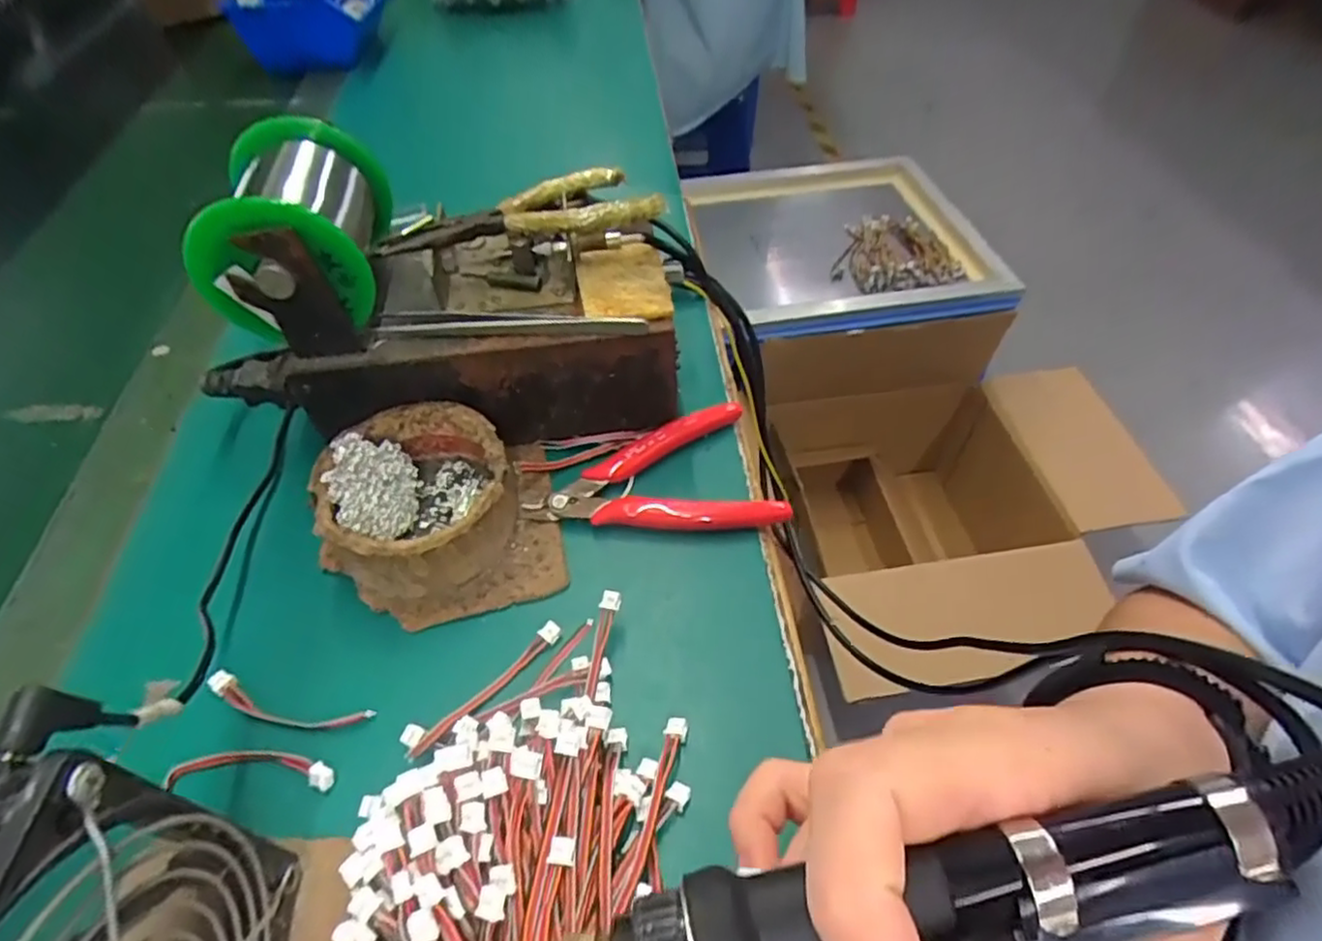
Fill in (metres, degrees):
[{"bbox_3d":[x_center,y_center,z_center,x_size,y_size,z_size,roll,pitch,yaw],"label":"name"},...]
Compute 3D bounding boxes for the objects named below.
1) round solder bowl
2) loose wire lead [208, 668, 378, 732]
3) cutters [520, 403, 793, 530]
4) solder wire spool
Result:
[{"bbox_3d":[-0.111,0.011,0.319,0.080,0.040,0.081,0,50,0],"label":"round solder bowl"},{"bbox_3d":[-0.152,0.095,0.281,0.072,0.005,0.014,11,52,10],"label":"loose wire lead"},{"bbox_3d":[-0.001,-0.004,0.350,0.121,0.014,0.072,1,50,1],"label":"cutters"},{"bbox_3d":[-0.160,-0.111,0.307,0.069,0.056,0.084,-4,50,-3],"label":"solder wire spool"}]

